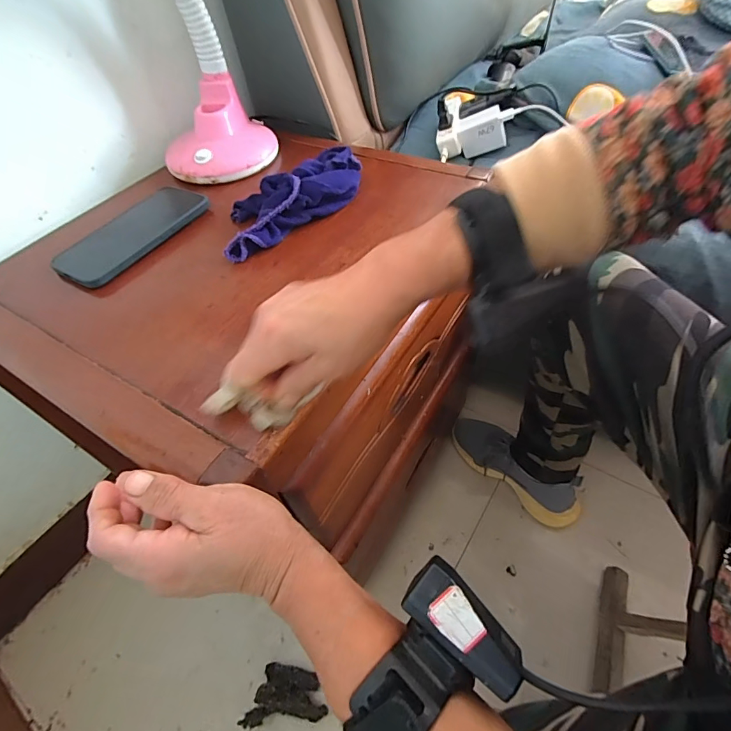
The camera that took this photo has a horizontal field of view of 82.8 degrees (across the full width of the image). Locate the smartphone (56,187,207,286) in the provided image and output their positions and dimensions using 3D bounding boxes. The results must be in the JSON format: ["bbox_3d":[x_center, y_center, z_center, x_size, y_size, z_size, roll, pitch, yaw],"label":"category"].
[{"bbox_3d":[-0.248,-0.141,0.442,0.074,0.016,0.156,25,57,24],"label":"smartphone"}]

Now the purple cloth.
[{"bbox_3d":[-0.079,-0.189,0.453,0.088,0.040,0.204,33,61,28],"label":"purple cloth"}]

